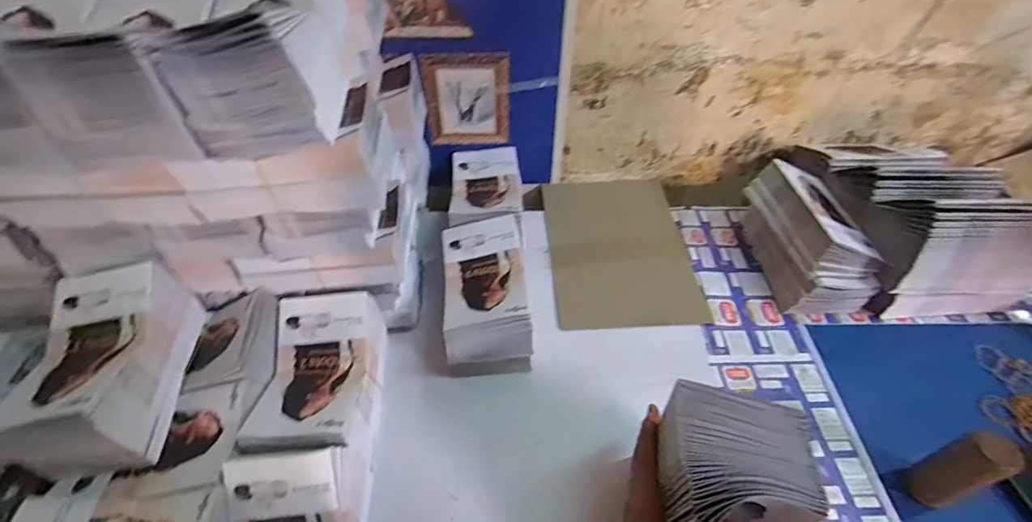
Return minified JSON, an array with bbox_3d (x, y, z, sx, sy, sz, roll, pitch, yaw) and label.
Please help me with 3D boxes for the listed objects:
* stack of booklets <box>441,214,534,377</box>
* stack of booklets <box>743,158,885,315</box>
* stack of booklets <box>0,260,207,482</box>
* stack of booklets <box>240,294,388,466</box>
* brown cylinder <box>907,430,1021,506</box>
[{"bbox_3d":[-0.038,0.043,0.605,0.102,0.094,0.183,-5,49,-5],"label":"stack of booklets"},{"bbox_3d":[0.410,-0.034,0.662,0.110,0.114,0.194,-3,48,-3],"label":"stack of booklets"},{"bbox_3d":[-0.407,0.102,0.466,0.118,0.085,0.174,-8,49,-7],"label":"stack of booklets"},{"bbox_3d":[-0.209,0.134,0.523,0.108,0.093,0.178,-2,48,-2],"label":"stack of booklets"},{"bbox_3d":[0.423,0.201,0.453,0.041,0.096,0.039,-18,51,-15],"label":"brown cylinder"}]

